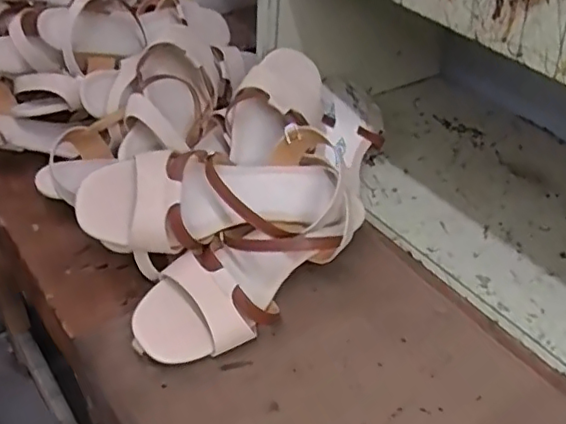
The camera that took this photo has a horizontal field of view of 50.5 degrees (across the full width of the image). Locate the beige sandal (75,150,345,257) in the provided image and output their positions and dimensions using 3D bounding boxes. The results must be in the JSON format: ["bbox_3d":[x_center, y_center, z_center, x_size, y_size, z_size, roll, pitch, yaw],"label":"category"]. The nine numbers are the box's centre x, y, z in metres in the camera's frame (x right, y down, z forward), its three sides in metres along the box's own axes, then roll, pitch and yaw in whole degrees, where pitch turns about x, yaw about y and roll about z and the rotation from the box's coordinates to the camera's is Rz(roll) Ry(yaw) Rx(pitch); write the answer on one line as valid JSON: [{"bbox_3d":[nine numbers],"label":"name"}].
[{"bbox_3d":[-0.056,-0.014,0.514,0.225,0.061,0.092,-2,41,-6],"label":"beige sandal"}]

